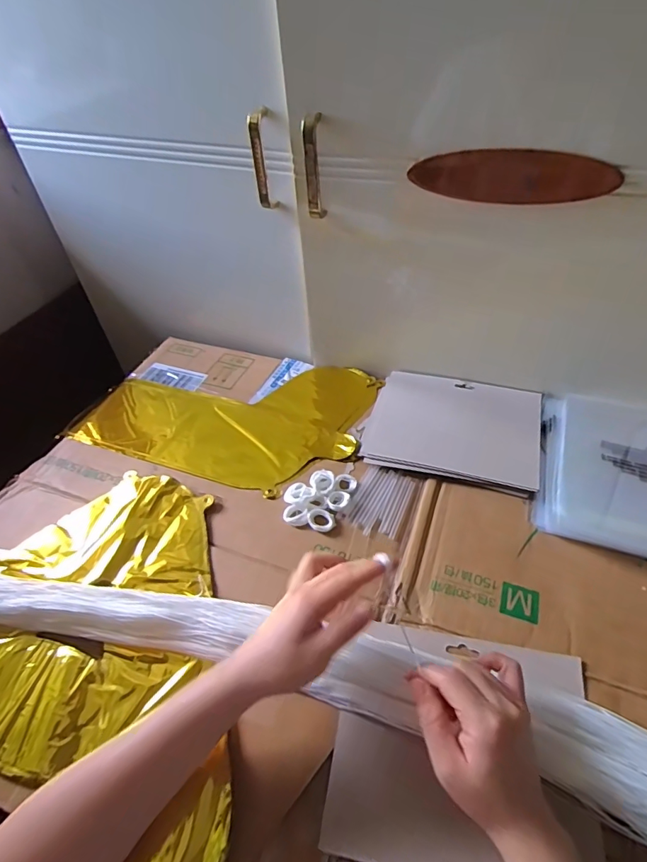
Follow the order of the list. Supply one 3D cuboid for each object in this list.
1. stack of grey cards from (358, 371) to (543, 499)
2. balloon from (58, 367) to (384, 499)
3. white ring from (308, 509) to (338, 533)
[{"bbox_3d":[0.162,-0.009,0.590,0.202,0.010,0.164,12,50,15],"label":"stack of grey cards"},{"bbox_3d":[-0.132,-0.030,0.643,0.371,0.025,0.227,11,49,14],"label":"balloon"},{"bbox_3d":[-0.002,0.096,0.508,0.025,0.006,0.029,-34,54,-25],"label":"white ring"}]

